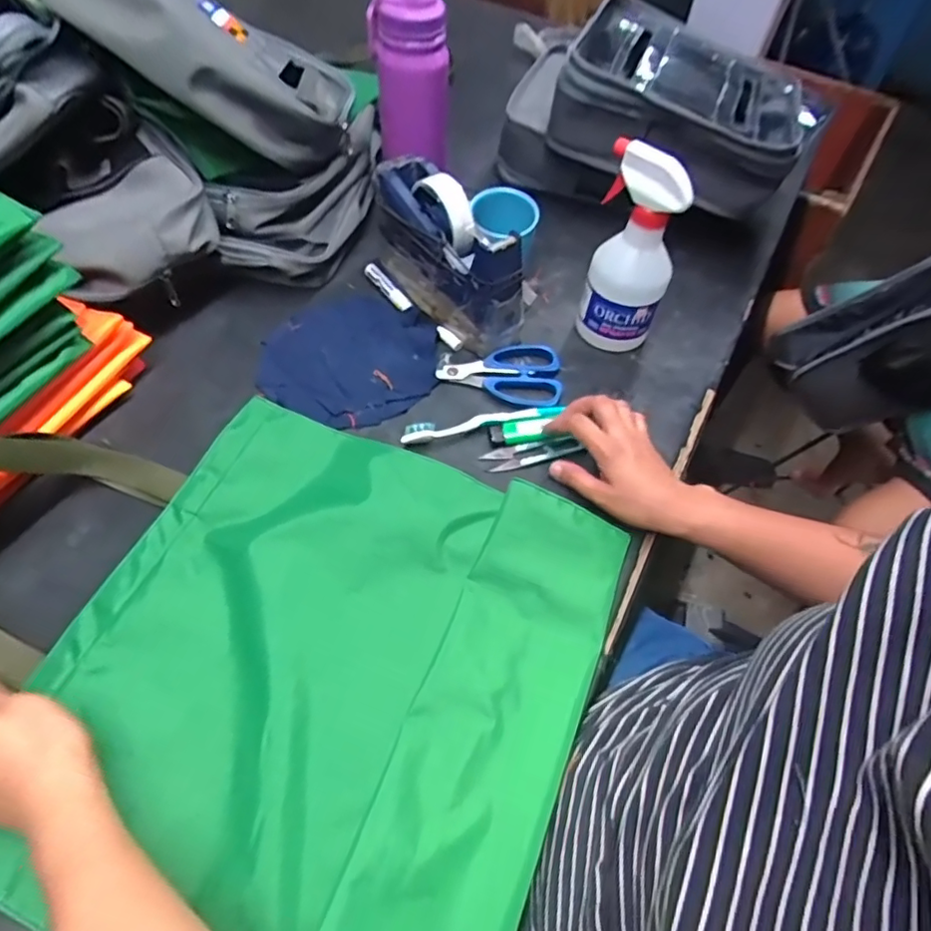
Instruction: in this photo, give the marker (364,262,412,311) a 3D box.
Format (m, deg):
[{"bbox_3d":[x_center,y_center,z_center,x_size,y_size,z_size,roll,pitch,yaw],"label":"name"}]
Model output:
[{"bbox_3d":[-0.086,-0.199,0.638,0.013,0.014,0.082,-30,64,-22],"label":"marker"}]

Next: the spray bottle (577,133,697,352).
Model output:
[{"bbox_3d":[0.163,-0.204,0.557,0.079,0.186,0.075,9,56,1],"label":"spray bottle"}]

